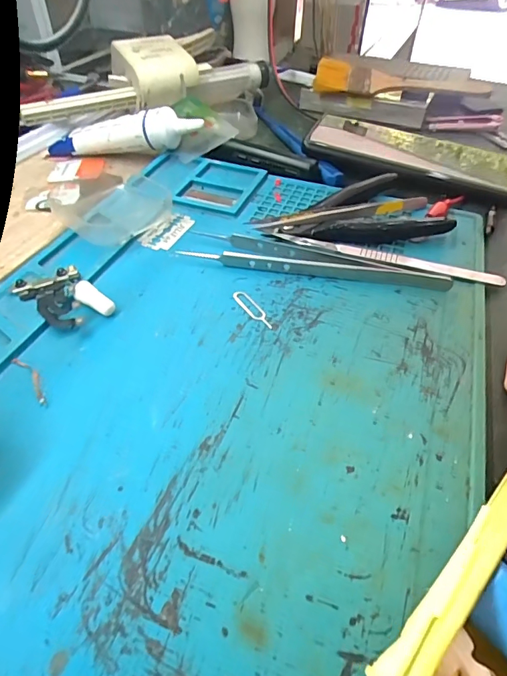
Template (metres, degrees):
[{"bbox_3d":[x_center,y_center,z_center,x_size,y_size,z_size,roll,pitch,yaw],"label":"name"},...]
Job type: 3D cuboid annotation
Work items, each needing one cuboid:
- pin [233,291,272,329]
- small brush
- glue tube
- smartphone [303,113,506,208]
[{"bbox_3d":[-0.001,-0.016,0.235,0.009,0.004,0.033,-30,56,-22],"label":"pin"},{"bbox_3d":[0.141,-0.257,0.435,0.160,0.012,0.066,1,52,0],"label":"small brush"},{"bbox_3d":[-0.104,-0.161,0.350,0.125,0.026,0.023,-4,45,12],"label":"glue tube"},{"bbox_3d":[0.126,-0.149,0.357,0.162,0.014,0.085,16,47,12],"label":"smartphone"}]

